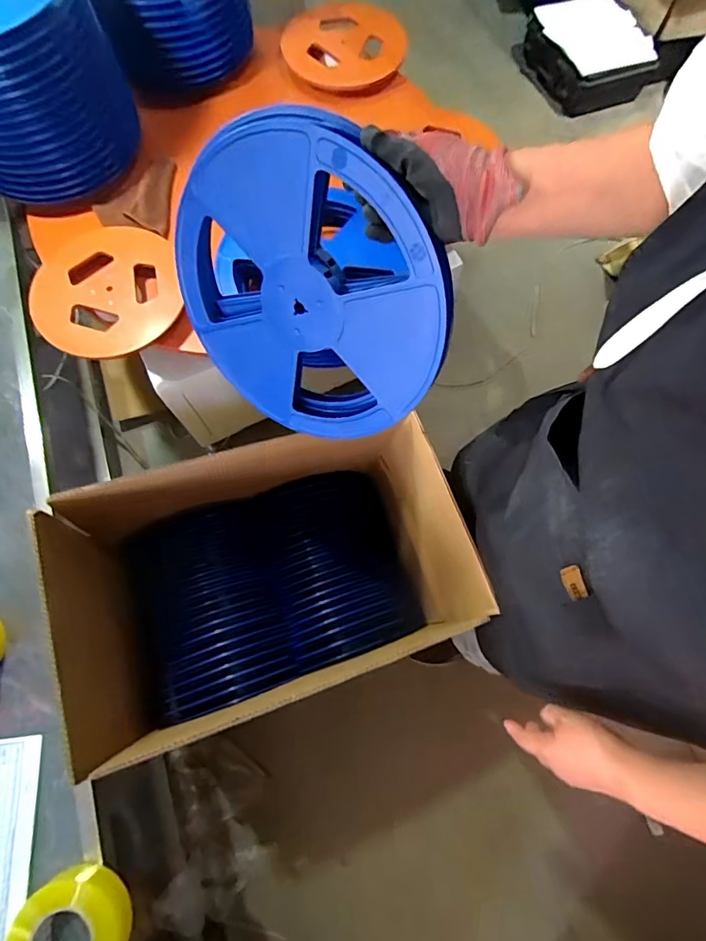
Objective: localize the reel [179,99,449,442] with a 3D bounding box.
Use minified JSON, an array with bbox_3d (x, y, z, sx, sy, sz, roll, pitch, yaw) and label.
[{"bbox_3d":[-0.048,-0.188,0.517,0.309,0.313,0.037,3,36,31],"label":"reel"}]

